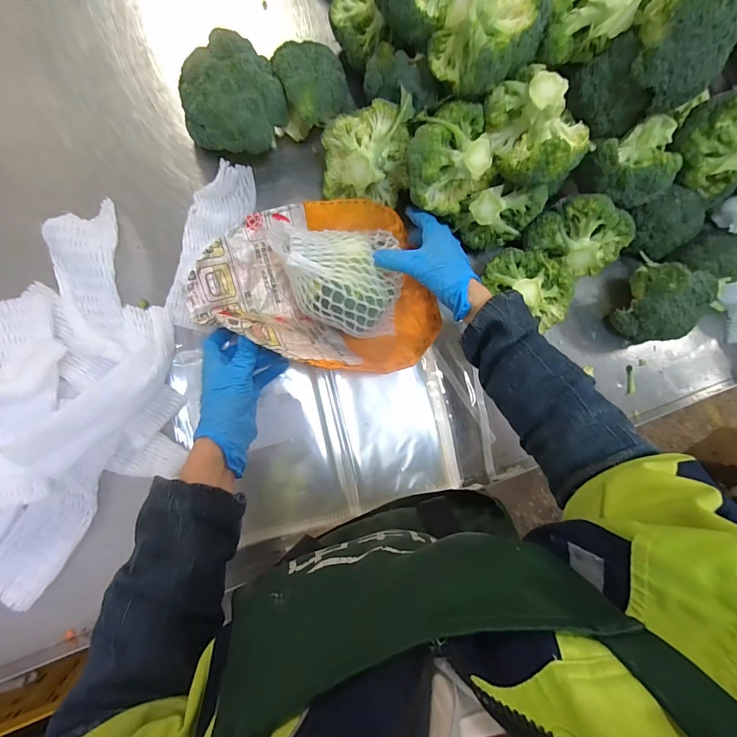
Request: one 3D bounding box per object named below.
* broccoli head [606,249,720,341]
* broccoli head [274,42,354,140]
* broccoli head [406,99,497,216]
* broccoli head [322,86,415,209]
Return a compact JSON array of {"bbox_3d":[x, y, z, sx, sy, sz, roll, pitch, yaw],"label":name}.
[{"bbox_3d":[0.425,-0.100,0.575,0.098,0.100,0.101,1,86,-9],"label":"broccoli head"},{"bbox_3d":[-0.076,-0.356,0.516,0.081,0.105,0.087,1,86,-9],"label":"broccoli head"},{"bbox_3d":[0.093,-0.251,0.475,0.102,0.088,0.097,1,86,-9],"label":"broccoli head"},{"bbox_3d":[-0.001,-0.275,0.497,0.105,0.094,0.102,-10,88,-9],"label":"broccoli head"}]

